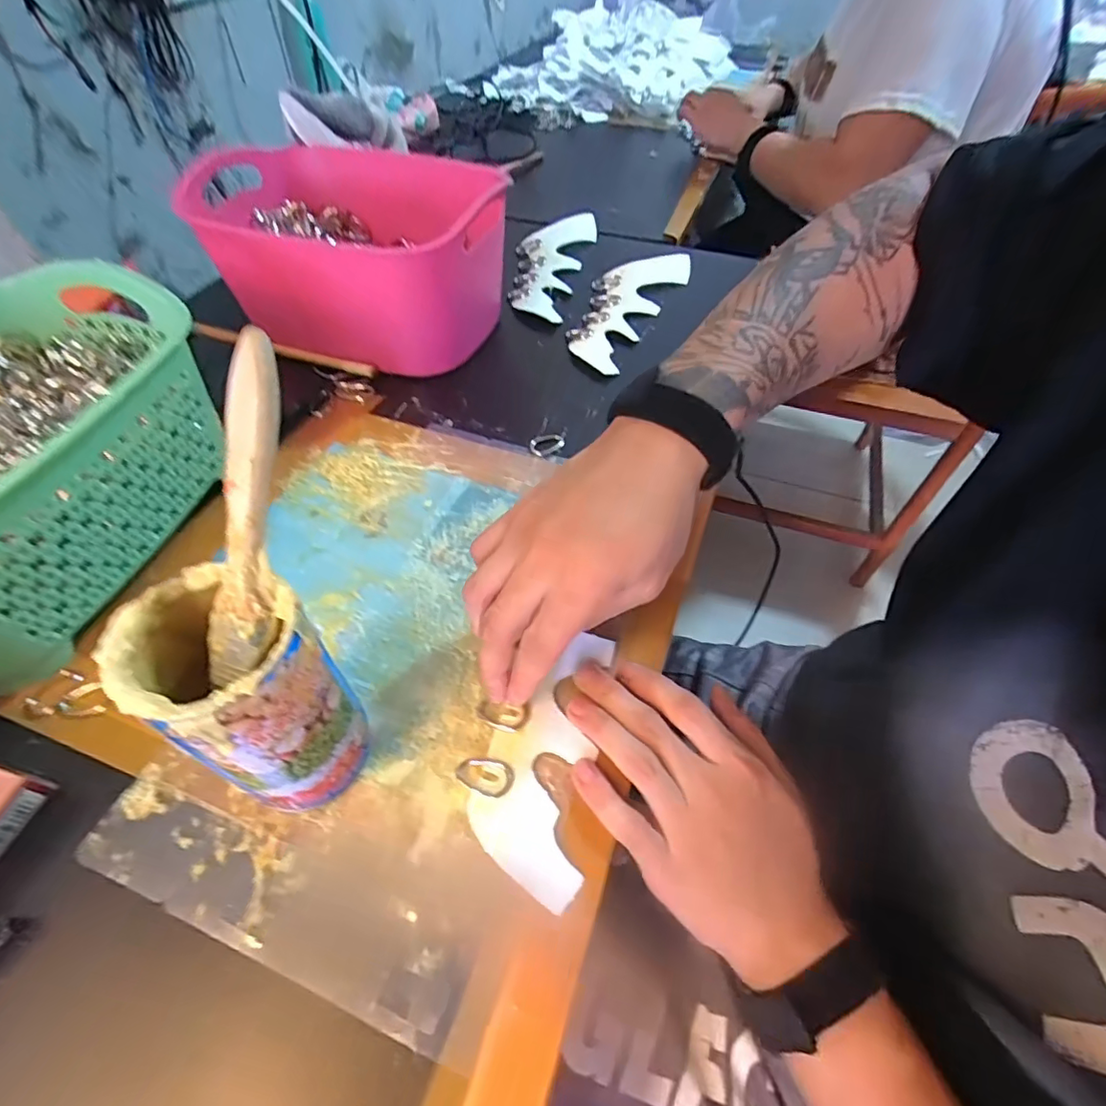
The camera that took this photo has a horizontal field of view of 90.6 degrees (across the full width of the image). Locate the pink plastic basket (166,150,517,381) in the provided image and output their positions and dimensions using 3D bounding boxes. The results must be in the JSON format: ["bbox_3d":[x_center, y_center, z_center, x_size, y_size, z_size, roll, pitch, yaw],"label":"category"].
[{"bbox_3d":[-0.188,-0.288,0.523,0.273,0.119,0.200,17,54,12],"label":"pink plastic basket"}]

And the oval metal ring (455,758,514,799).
[{"bbox_3d":[-0.036,0.116,0.286,0.030,0.004,0.018,14,53,10],"label":"oval metal ring"}]

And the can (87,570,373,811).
[{"bbox_3d":[-0.131,0.068,0.250,0.074,0.122,0.064,21,55,15],"label":"can"}]

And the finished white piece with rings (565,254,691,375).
[{"bbox_3d":[0.072,-0.265,0.580,0.085,0.022,0.229,21,55,15],"label":"finished white piece with rings"}]

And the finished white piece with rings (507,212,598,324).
[{"bbox_3d":[-0.006,-0.344,0.639,0.085,0.016,0.237,8,52,6],"label":"finished white piece with rings"}]

